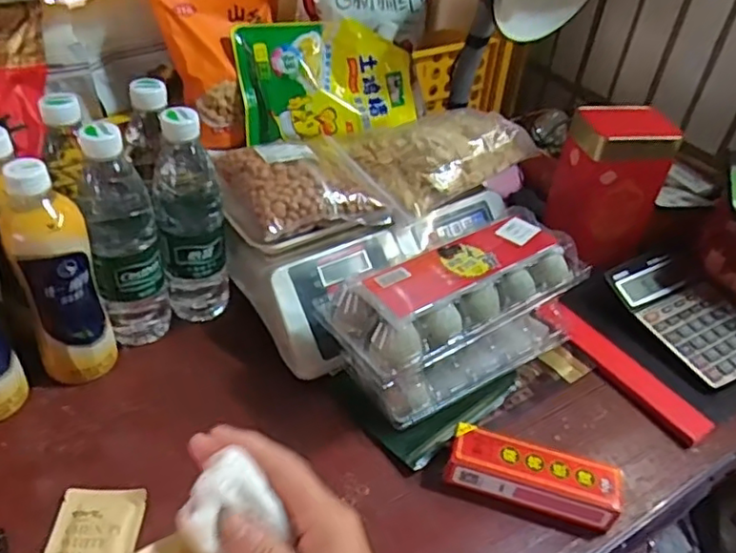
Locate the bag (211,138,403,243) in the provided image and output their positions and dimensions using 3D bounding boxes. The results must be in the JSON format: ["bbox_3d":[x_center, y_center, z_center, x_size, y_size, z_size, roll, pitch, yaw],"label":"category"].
[{"bbox_3d":[-0.061,-0.089,0.610,0.145,0.047,0.133,-15,44,-25],"label":"bag"}]

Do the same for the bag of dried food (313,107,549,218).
[{"bbox_3d":[0.051,-0.137,0.666,0.217,0.052,0.152,-26,49,-35],"label":"bag of dried food"}]

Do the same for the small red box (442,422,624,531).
[{"bbox_3d":[0.133,0.159,0.503,0.132,0.032,0.039,17,39,11],"label":"small red box"}]

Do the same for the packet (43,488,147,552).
[{"bbox_3d":[-0.201,0.192,0.452,0.062,0.005,0.079,4,39,-5],"label":"packet"}]

